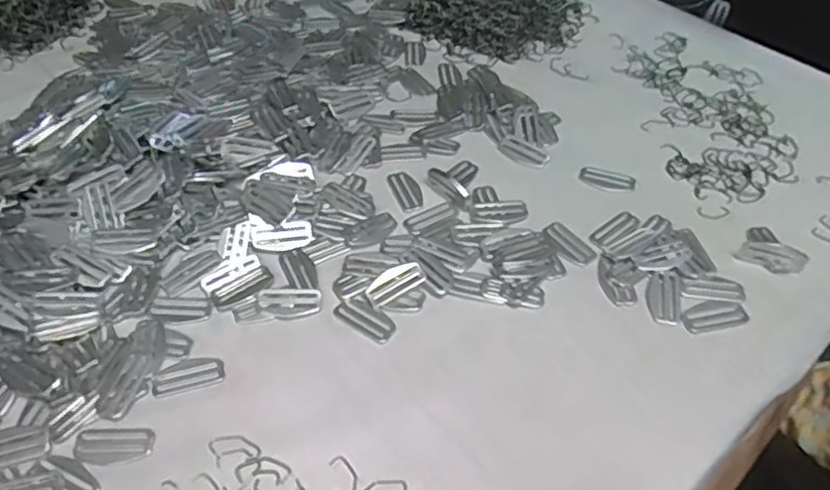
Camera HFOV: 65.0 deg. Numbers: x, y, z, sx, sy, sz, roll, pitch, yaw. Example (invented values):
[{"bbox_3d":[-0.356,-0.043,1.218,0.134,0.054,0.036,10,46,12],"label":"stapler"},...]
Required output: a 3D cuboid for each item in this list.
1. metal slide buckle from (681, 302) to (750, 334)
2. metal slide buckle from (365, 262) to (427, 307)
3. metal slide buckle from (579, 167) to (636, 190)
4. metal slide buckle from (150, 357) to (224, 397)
[{"bbox_3d":[0.271,0.065,0.593,0.058,0.006,0.026,-8,49,-7],"label":"metal slide buckle"},{"bbox_3d":[-0.019,0.035,0.614,0.058,0.006,0.029,-31,62,-12],"label":"metal slide buckle"},{"bbox_3d":[0.212,-0.071,0.717,0.060,0.006,0.024,14,50,13],"label":"metal slide buckle"},{"bbox_3d":[-0.191,0.110,0.551,0.058,0.004,0.029,-13,50,-11],"label":"metal slide buckle"}]

